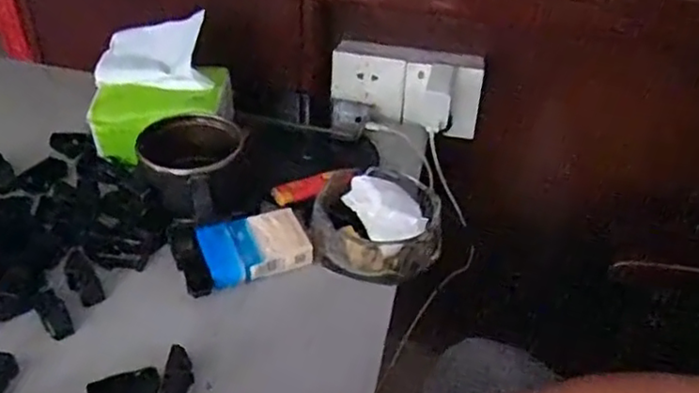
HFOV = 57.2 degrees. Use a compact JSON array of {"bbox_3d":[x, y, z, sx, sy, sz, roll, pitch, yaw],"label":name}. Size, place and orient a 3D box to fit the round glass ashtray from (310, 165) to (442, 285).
[{"bbox_3d":[0.026,0.021,0.578,0.109,0.064,0.107,2,38,-2],"label":"round glass ashtray"}]

